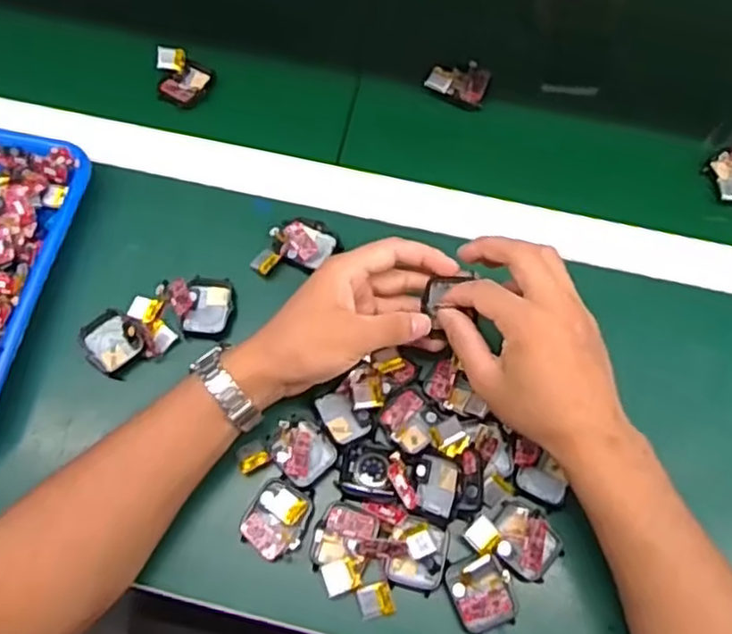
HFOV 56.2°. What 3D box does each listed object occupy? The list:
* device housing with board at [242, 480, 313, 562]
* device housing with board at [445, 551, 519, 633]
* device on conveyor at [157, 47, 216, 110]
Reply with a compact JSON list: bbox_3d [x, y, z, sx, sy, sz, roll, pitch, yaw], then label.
[{"bbox_3d":[-0.059,0.133,0.453,0.039,0.008,0.048,21,70,9],"label":"device housing with board"},{"bbox_3d":[0.074,0.175,0.434,0.038,0.017,0.045,-19,69,-7],"label":"device housing with board"},{"bbox_3d":[-0.158,-0.206,0.587,0.047,0.021,0.045,21,70,9],"label":"device on conveyor"}]

